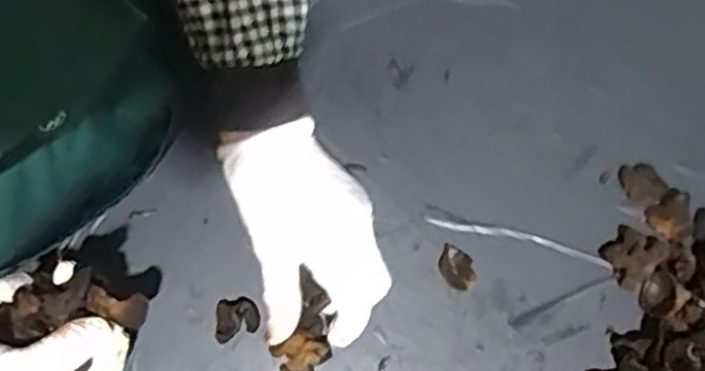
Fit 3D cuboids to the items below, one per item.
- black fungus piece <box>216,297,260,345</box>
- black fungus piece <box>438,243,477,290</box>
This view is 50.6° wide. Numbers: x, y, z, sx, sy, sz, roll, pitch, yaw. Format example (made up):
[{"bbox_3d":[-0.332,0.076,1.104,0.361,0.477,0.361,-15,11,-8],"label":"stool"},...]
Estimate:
[{"bbox_3d":[-0.078,0.090,0.502,0.029,0.007,0.027,-9,79,-4],"label":"black fungus piece"},{"bbox_3d":[0.072,0.056,0.513,0.022,0.011,0.032,-7,78,-3],"label":"black fungus piece"}]

